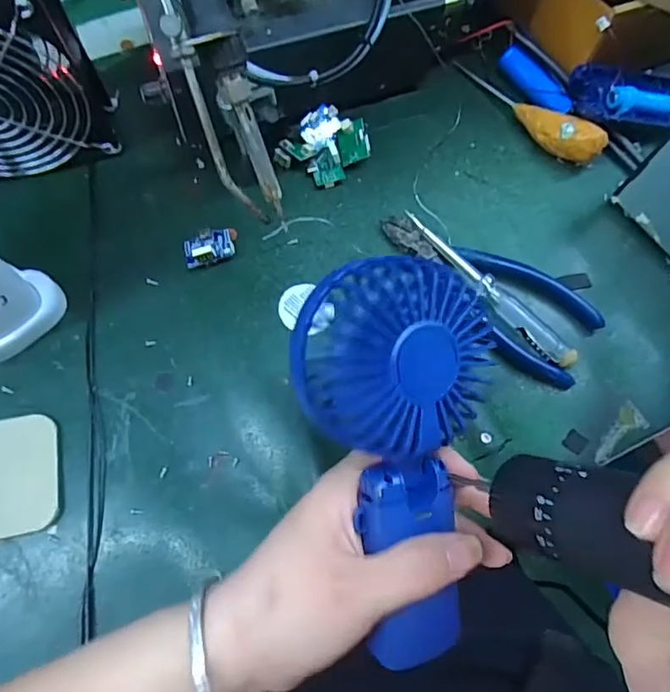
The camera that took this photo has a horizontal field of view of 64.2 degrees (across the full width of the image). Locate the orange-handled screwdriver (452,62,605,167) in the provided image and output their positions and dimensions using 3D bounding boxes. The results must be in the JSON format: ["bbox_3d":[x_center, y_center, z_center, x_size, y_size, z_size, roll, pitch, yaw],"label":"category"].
[{"bbox_3d":[0.136,-0.170,0.381,0.121,0.028,0.028,39,74,10],"label":"orange-handled screwdriver"}]

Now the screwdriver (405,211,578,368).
[{"bbox_3d":[0.095,-0.035,0.339,0.135,0.013,0.015,43,75,12],"label":"screwdriver"}]

